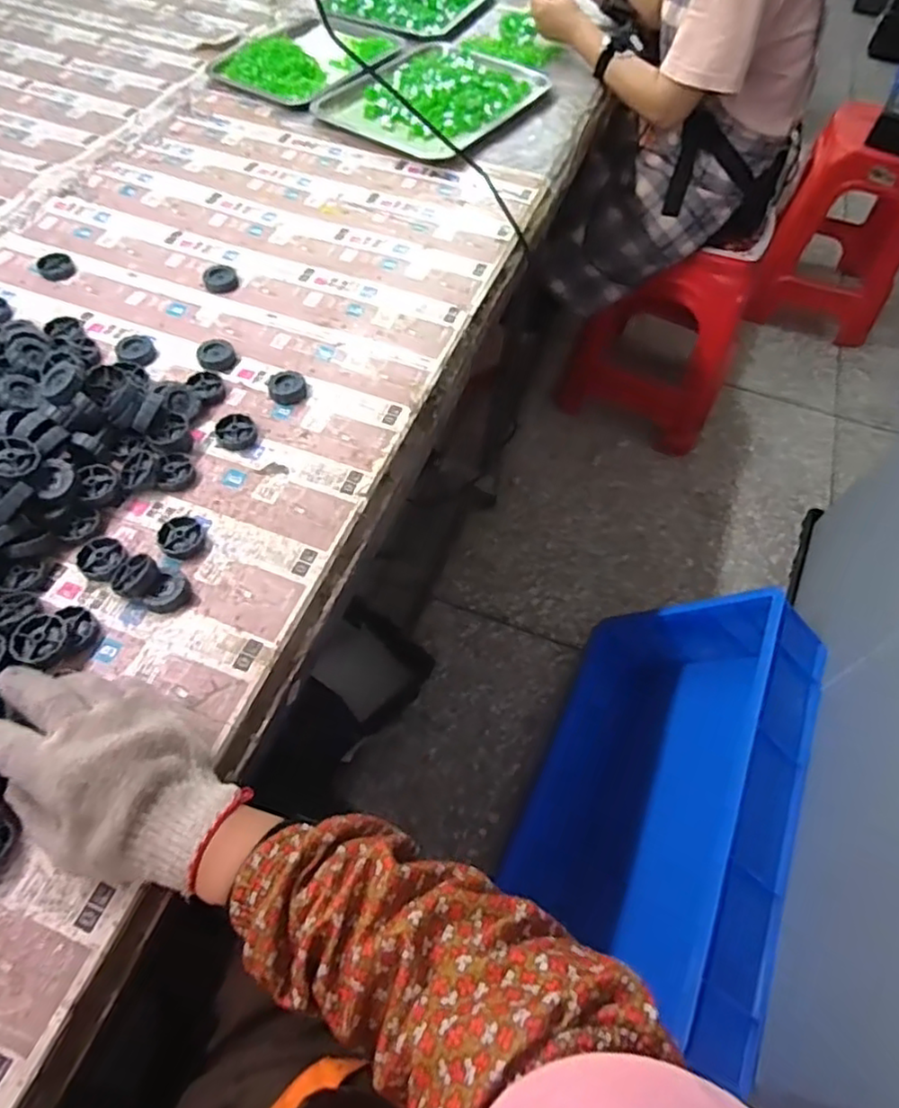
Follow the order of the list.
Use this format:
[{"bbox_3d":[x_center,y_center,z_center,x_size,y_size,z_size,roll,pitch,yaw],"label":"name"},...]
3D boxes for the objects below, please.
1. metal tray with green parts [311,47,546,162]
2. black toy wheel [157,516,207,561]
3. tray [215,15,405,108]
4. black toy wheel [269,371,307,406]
[{"bbox_3d":[-0.022,-0.731,1.039,0.259,0.018,0.316,32,63,17],"label":"metal tray with green parts"},{"bbox_3d":[-0.237,-0.015,0.577,0.037,0.012,0.040,1,58,-1],"label":"black toy wheel"},{"bbox_3d":[-0.239,-0.846,1.099,0.227,0.031,0.283,33,63,18],"label":"tray"},{"bbox_3d":[-0.169,-0.175,0.681,0.037,0.016,0.039,1,58,-1],"label":"black toy wheel"}]

